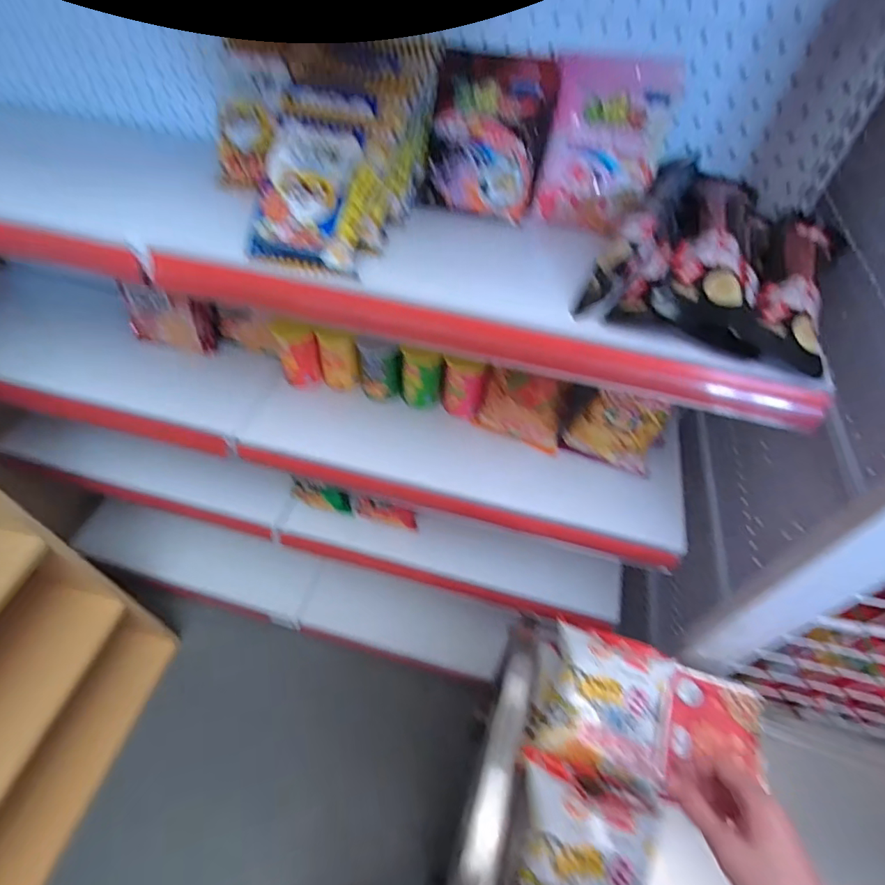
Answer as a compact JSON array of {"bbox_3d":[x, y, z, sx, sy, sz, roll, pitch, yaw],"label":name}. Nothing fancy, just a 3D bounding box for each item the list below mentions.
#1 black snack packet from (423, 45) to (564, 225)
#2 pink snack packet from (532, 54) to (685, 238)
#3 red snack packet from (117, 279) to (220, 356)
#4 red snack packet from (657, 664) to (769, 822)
[{"bbox_3d":[0.052,-0.356,0.580,0.137,0.162,0.040,14,20,6],"label":"black snack packet"},{"bbox_3d":[0.185,-0.336,0.571,0.129,0.167,0.028,12,26,11],"label":"pink snack packet"},{"bbox_3d":[-0.478,-0.215,0.873,0.156,0.113,0.042,1,51,-4],"label":"red snack packet"},{"bbox_3d":[0.335,0.359,0.628,0.119,0.026,0.125,16,52,8],"label":"red snack packet"}]

